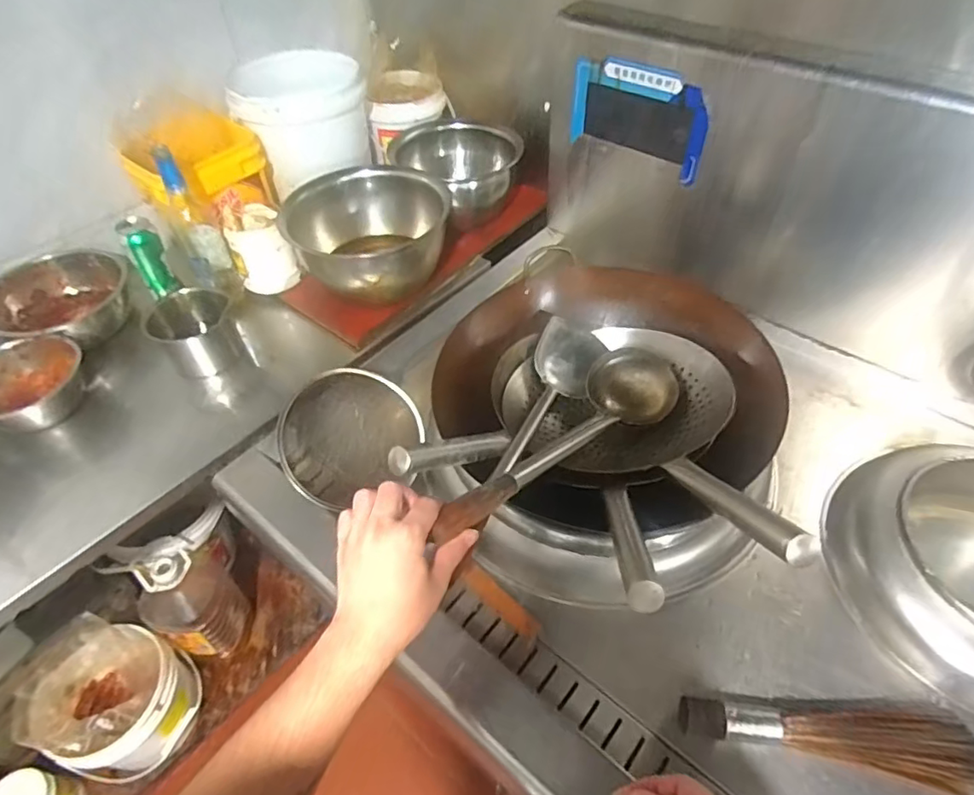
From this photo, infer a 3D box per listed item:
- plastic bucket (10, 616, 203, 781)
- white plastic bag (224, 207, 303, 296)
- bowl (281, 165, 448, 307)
[{"bbox_3d":[-0.752,0.604,1.152,0.252,0.228,0.236,-1,48,1],"label":"plastic bucket"},{"bbox_3d":[-0.419,-0.277,1.064,0.100,0.145,0.086,-27,52,-21],"label":"white plastic bag"},{"bbox_3d":[-0.209,-0.293,1.018,0.256,0.137,0.215,-22,51,-17],"label":"bowl"}]

